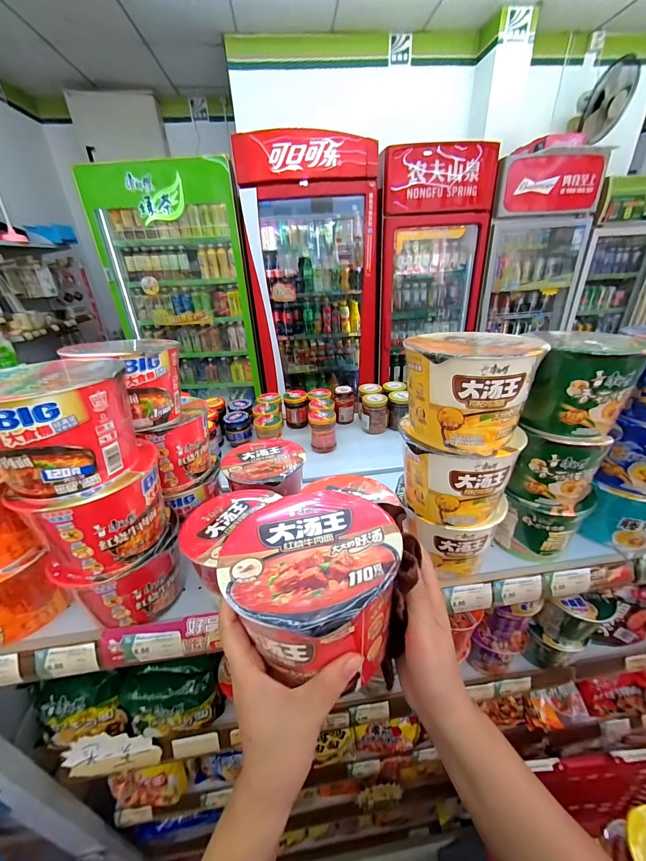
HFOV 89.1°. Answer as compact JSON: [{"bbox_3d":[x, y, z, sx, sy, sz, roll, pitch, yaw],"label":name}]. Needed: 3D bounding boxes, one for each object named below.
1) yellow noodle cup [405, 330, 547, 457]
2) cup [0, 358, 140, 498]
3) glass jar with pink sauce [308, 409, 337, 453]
[{"bbox_3d":[0.166,-0.049,0.377,0.121,0.108,0.125,-2,28,1],"label":"yellow noodle cup"},{"bbox_3d":[-0.275,-0.007,0.338,0.130,0.108,0.126,15,32,29],"label":"cup"},{"bbox_3d":[0.000,0.002,0.802,0.062,0.094,0.061,-3,28,-1],"label":"glass jar with pink sauce"}]

